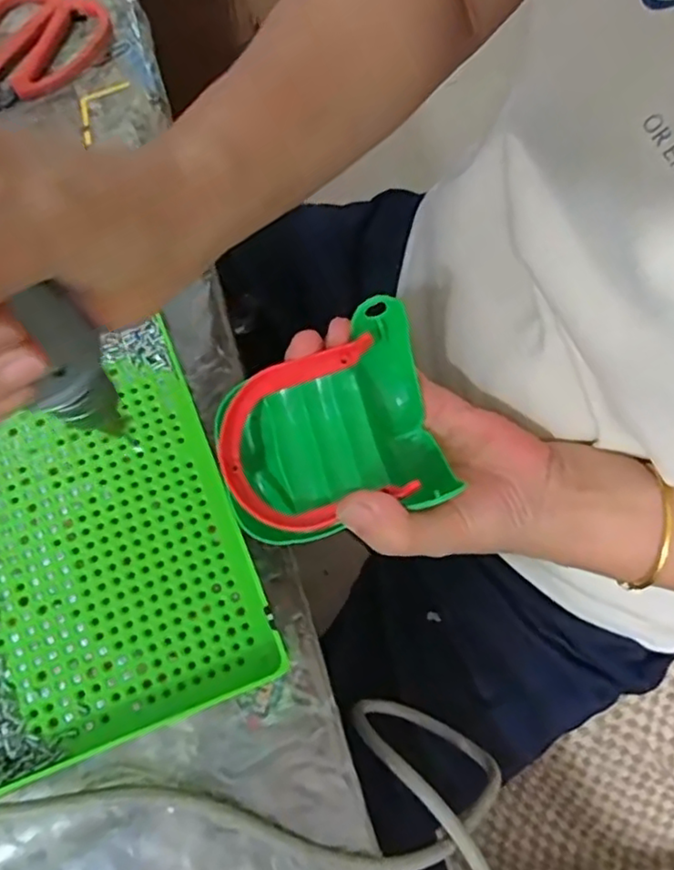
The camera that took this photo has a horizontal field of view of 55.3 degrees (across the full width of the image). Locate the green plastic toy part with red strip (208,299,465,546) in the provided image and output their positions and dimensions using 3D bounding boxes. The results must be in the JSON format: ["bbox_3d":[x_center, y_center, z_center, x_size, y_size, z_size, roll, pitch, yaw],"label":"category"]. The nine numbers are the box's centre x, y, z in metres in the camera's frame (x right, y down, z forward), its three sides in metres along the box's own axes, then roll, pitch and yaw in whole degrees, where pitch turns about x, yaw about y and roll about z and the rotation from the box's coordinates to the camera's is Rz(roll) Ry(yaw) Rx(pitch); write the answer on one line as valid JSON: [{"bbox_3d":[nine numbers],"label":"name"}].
[{"bbox_3d":[-0.002,0.001,0.290,0.099,0.055,0.083,-18,70,-6],"label":"green plastic toy part with red strip"}]

